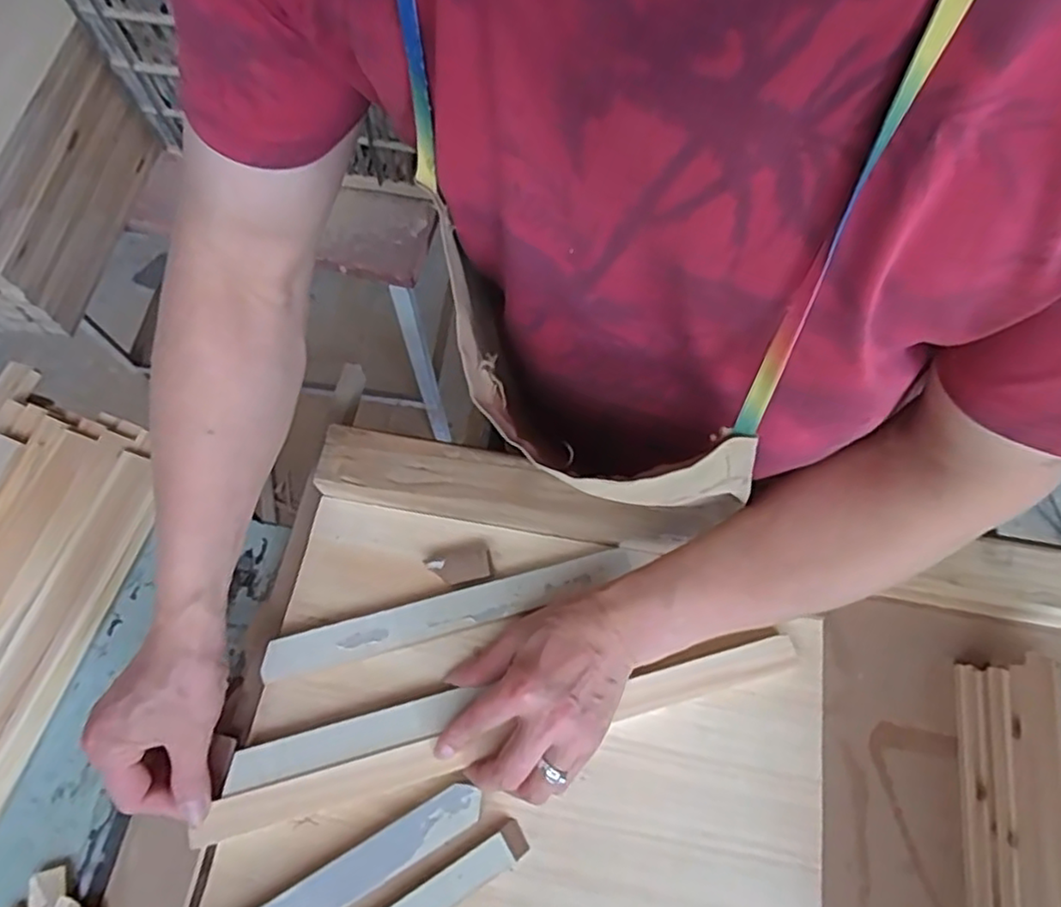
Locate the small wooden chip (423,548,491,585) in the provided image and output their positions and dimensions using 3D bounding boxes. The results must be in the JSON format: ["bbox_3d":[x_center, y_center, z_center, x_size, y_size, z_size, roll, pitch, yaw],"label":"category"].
[{"bbox_3d":[-0.059,0.091,0.541,0.052,0.008,0.026,-7,69,-4],"label":"small wooden chip"}]

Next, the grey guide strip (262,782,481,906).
[{"bbox_3d":[-0.140,0.298,0.452,0.232,0.012,0.030,-28,71,-11],"label":"grey guide strip"}]

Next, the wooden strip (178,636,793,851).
[{"bbox_3d":[-0.015,0.205,0.492,0.444,0.011,0.027,-14,69,-7],"label":"wooden strip"}]

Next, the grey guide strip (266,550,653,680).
[{"bbox_3d":[-0.058,0.122,0.525,0.293,0.013,0.030,-14,73,-8],"label":"grey guide strip"}]

